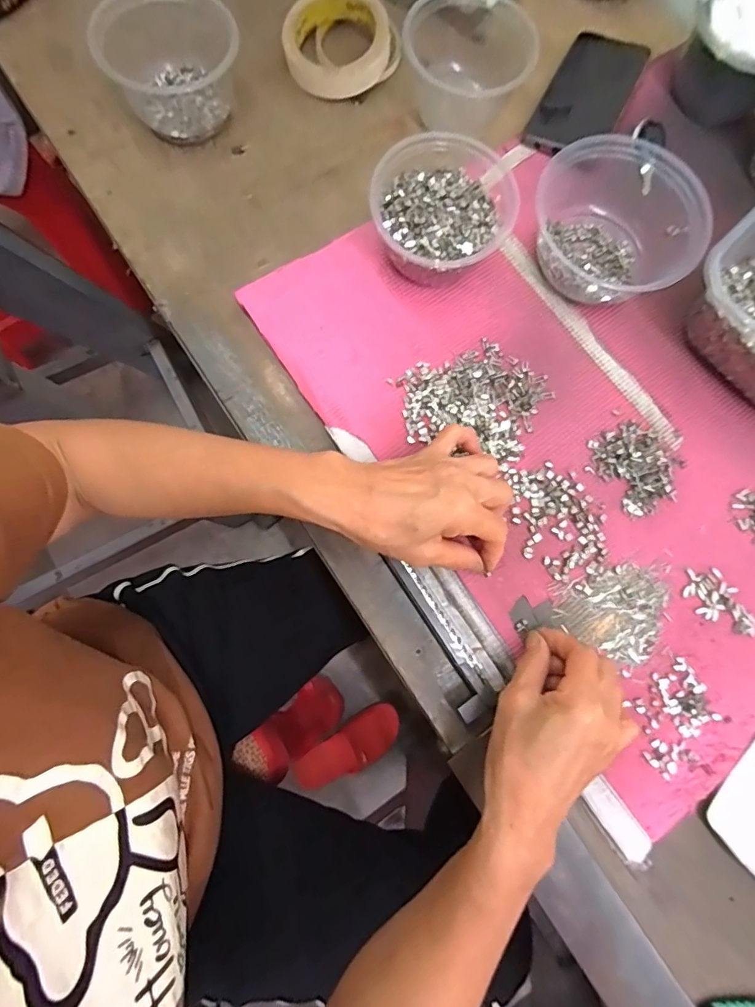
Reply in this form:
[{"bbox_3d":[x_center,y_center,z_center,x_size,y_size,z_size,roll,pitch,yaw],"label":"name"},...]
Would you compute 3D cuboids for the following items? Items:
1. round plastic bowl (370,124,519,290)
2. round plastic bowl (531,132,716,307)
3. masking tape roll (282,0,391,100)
[{"bbox_3d":[0.056,-0.237,0.399,0.106,0.060,0.115,1,79,-4],"label":"round plastic bowl"},{"bbox_3d":[0.198,-0.231,0.403,0.134,0.061,0.126,0,80,-1],"label":"round plastic bowl"},{"bbox_3d":[-0.038,-0.437,0.458,0.096,0.035,0.096,0,80,-1],"label":"masking tape roll"}]

